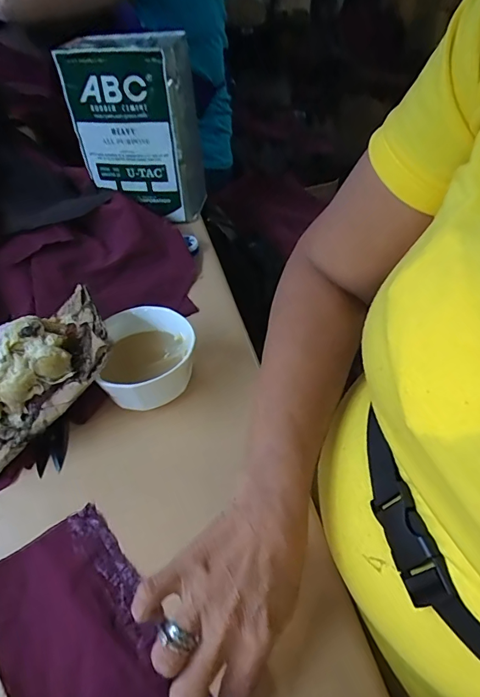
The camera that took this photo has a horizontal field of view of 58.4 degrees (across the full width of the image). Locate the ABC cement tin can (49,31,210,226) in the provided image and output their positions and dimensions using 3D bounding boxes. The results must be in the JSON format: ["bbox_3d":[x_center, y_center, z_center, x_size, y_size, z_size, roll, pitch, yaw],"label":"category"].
[{"bbox_3d":[-0.142,-0.302,0.608,0.161,0.215,0.086,1,46,5],"label":"ABC cement tin can"}]

